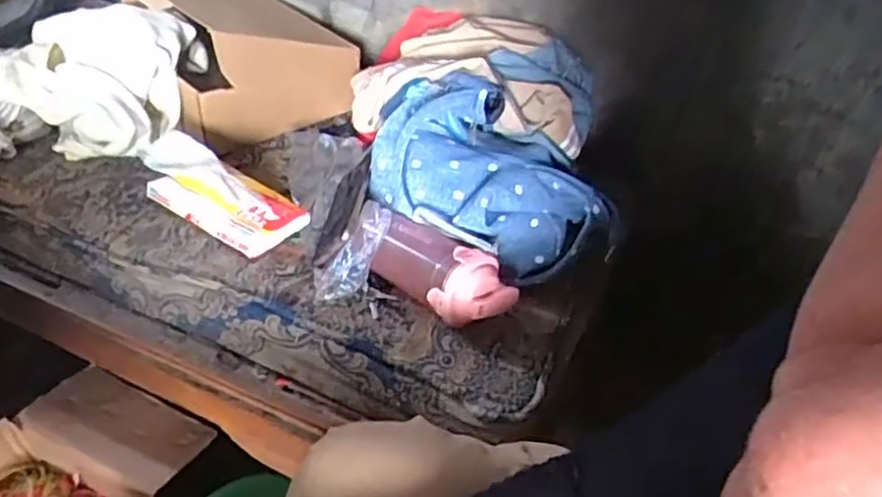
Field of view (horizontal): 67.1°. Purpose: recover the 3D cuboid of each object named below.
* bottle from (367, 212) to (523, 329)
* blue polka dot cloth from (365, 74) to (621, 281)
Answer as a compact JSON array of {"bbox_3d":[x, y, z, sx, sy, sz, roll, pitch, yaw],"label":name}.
[{"bbox_3d":[-0.004,0.026,0.740,0.177,0.074,0.067,33,49,27],"label":"bottle"},{"bbox_3d":[0.055,-0.088,0.806,0.291,0.172,0.182,32,49,26],"label":"blue polka dot cloth"}]

